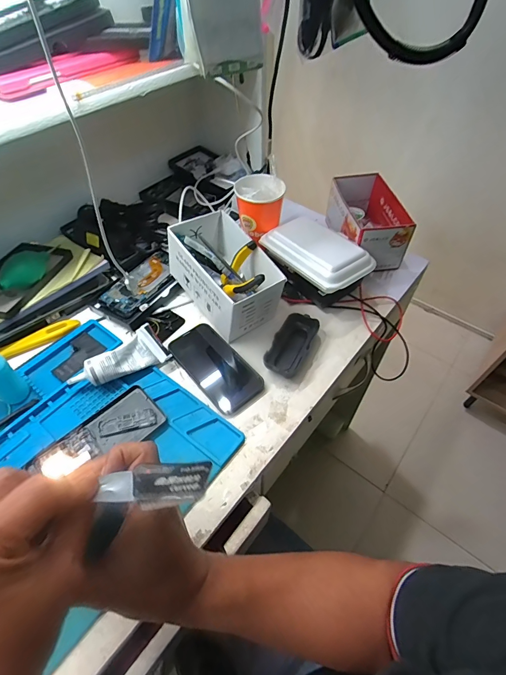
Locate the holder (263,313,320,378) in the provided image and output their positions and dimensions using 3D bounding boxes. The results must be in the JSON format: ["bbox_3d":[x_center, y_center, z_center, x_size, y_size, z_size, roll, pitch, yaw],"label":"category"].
[{"bbox_3d":[0.058,0.011,0.541,0.050,0.023,0.112,23,56,18],"label":"holder"}]

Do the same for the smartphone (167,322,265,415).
[{"bbox_3d":[-0.056,0.040,0.521,0.075,0.008,0.150,-34,59,-24],"label":"smartphone"}]

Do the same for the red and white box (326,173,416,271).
[{"bbox_3d":[0.209,-0.224,0.667,0.103,0.086,0.200,-5,52,-3],"label":"red and white box"}]

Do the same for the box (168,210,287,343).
[{"bbox_3d":[-0.045,-0.099,0.564,0.104,0.104,0.179,-30,58,-21],"label":"box"}]

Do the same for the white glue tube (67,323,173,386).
[{"bbox_3d":[-0.189,0.036,0.502,0.130,0.043,0.049,-28,57,-20],"label":"white glue tube"}]

